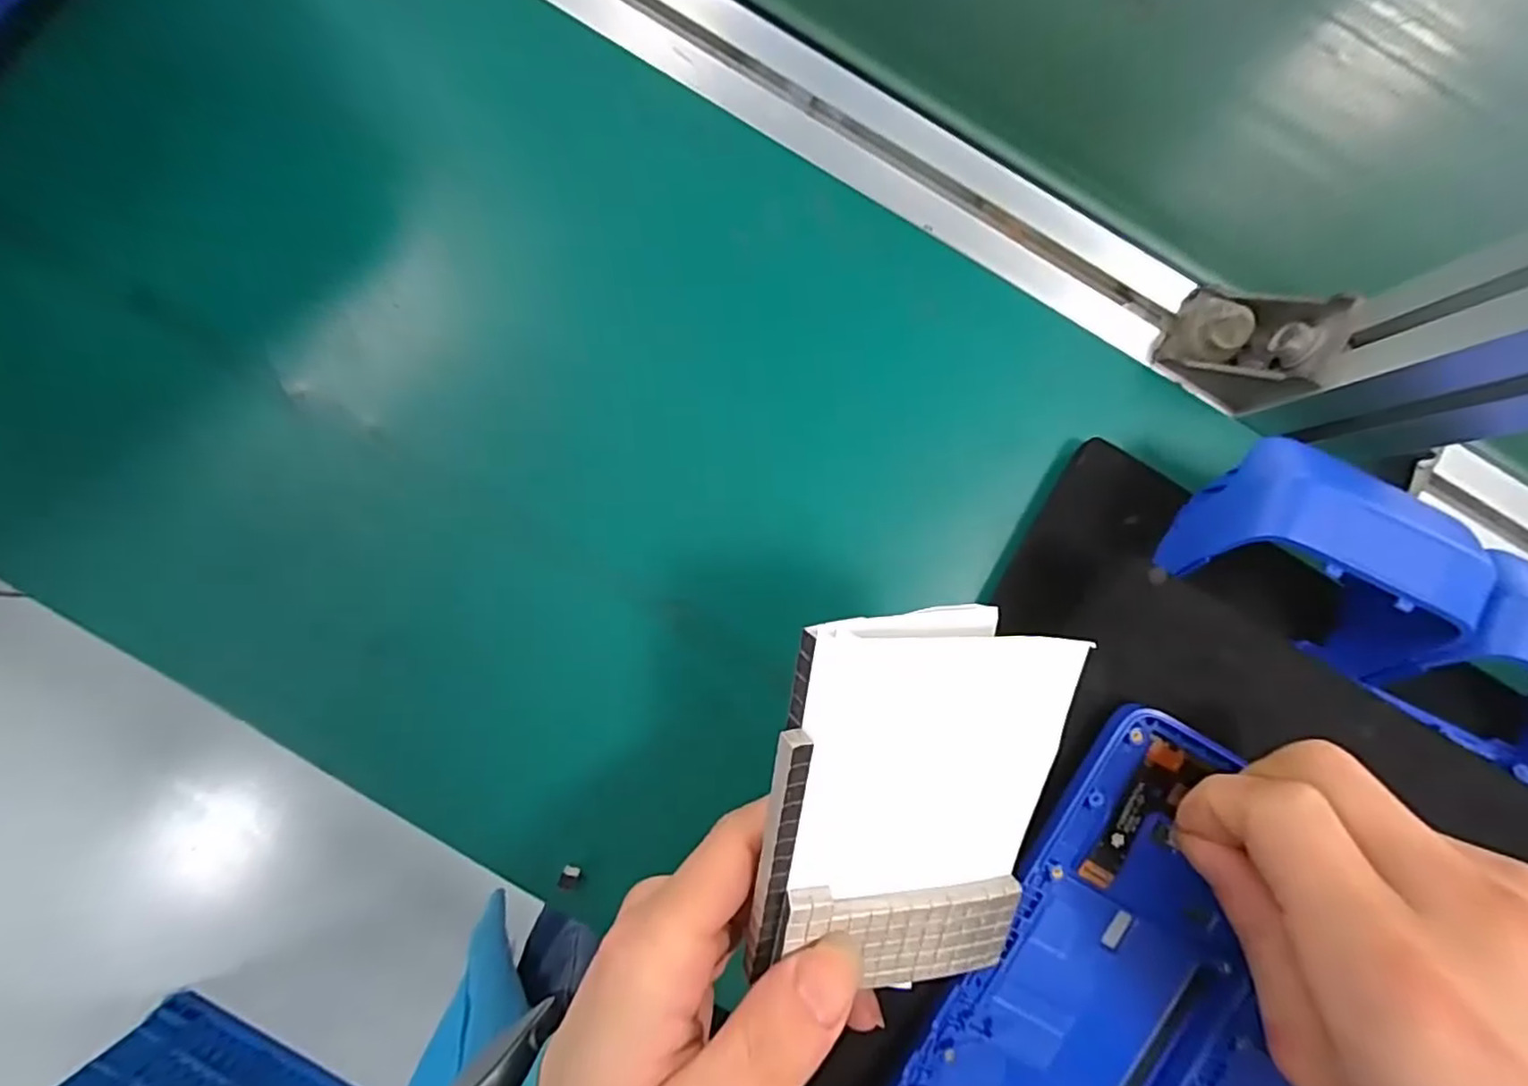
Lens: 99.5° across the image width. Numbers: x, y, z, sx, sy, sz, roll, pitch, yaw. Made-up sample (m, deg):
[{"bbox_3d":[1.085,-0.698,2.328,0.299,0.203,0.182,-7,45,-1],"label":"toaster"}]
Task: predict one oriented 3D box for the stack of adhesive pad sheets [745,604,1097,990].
[{"bbox_3d":[0.040,0.073,0.175,0.080,0.011,0.113,0,105,-17],"label":"stack of adhesive pad sheets"}]

